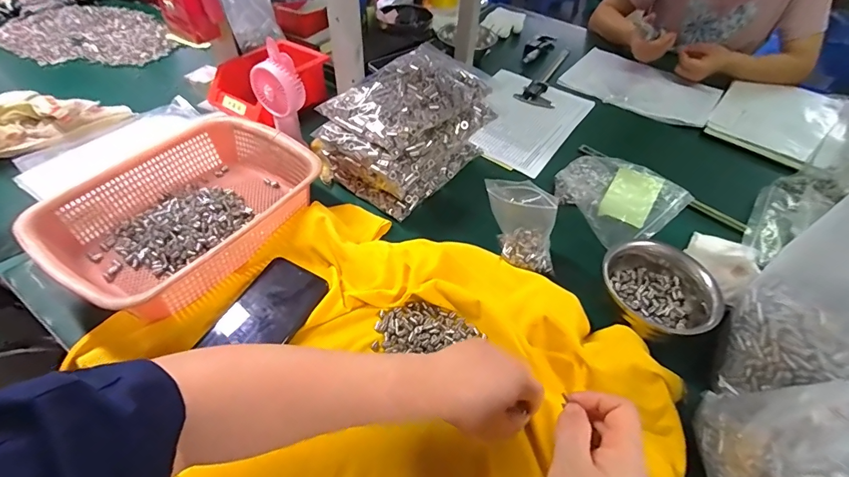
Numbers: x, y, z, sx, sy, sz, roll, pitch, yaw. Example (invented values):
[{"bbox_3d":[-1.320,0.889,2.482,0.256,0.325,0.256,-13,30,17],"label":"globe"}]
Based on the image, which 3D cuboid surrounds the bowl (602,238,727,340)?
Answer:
[{"bbox_3d":[0.267,0.056,0.468,0.114,0.056,0.123,-32,58,-27],"label":"bowl"}]

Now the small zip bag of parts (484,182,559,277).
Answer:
[{"bbox_3d":[0.122,-0.019,0.504,0.103,0.111,0.059,12,49,7],"label":"small zip bag of parts"}]

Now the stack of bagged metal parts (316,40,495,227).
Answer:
[{"bbox_3d":[-0.019,-0.162,0.598,0.158,0.136,0.227,33,55,23],"label":"stack of bagged metal parts"}]

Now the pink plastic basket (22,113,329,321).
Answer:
[{"bbox_3d":[-0.288,-0.039,0.509,0.215,0.066,0.289,30,54,21],"label":"pink plastic basket"}]

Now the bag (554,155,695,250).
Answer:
[{"bbox_3d":[0.279,-0.070,0.611,0.142,0.044,0.174,-29,56,-26],"label":"bag"}]

